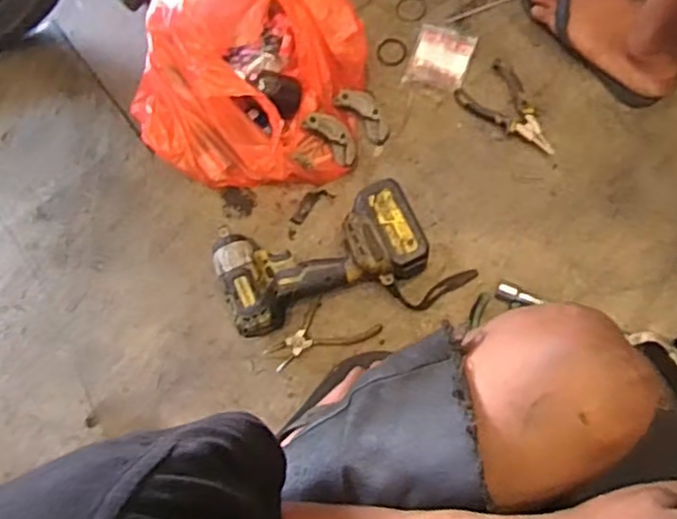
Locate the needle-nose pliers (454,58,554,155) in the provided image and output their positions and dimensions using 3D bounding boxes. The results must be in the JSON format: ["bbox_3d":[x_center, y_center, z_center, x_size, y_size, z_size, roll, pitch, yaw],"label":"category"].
[{"bbox_3d":[0.240,-0.208,0.911,0.148,0.013,0.079,38,79,11],"label":"needle-nose pliers"}]

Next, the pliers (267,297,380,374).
[{"bbox_3d":[-0.025,0.090,0.871,0.149,0.012,0.075,-20,75,-3],"label":"pliers"}]

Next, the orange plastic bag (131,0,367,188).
[{"bbox_3d":[-0.118,-0.250,0.901,0.294,0.120,0.292,13,76,5],"label":"orange plastic bag"}]

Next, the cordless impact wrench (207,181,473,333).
[{"bbox_3d":[0.006,0.002,0.839,0.308,0.080,0.149,-14,75,-2],"label":"cordless impact wrench"}]

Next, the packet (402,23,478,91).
[{"bbox_3d":[0.142,-0.279,0.933,0.079,0.008,0.091,19,76,7],"label":"packet"}]

